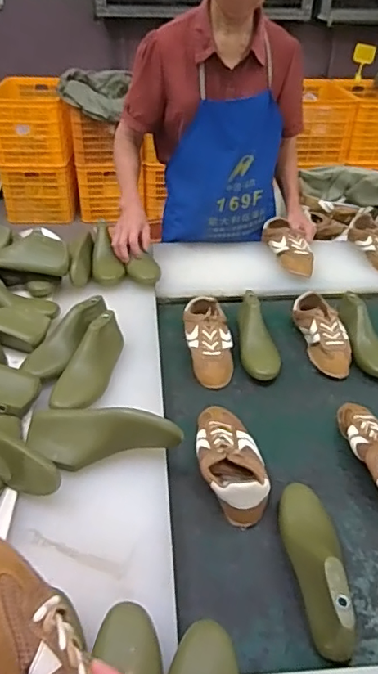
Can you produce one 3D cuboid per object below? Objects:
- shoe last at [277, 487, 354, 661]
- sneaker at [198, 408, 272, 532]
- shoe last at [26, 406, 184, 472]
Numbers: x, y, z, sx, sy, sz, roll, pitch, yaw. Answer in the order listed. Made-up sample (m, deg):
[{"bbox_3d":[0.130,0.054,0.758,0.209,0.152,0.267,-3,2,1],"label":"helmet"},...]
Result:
[{"bbox_3d":[0.183,0.311,0.726,0.095,0.075,0.254,3,37,2],"label":"shoe last"},{"bbox_3d":[0.067,0.198,0.876,0.103,0.063,0.233,-2,37,-5],"label":"sneaker"},{"bbox_3d":[-0.138,0.161,0.835,0.249,0.078,0.082,3,37,2],"label":"shoe last"}]

